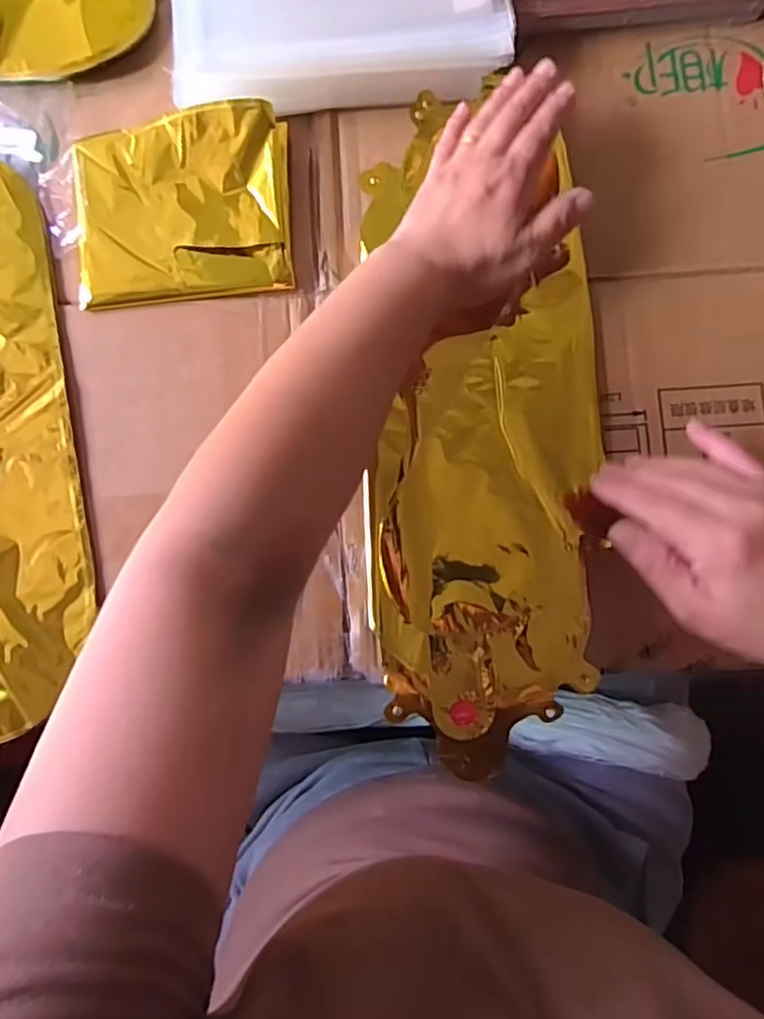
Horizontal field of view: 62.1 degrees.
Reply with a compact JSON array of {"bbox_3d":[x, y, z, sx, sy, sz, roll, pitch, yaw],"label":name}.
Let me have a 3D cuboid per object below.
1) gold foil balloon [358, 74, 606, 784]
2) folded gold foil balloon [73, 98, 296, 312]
[{"bbox_3d":[0.062,-0.050,0.407,0.146,0.027,0.417,2,84,2],"label":"gold foil balloon"},{"bbox_3d":[-0.131,-0.198,0.413,0.139,0.020,0.122,-4,83,1],"label":"folded gold foil balloon"}]

